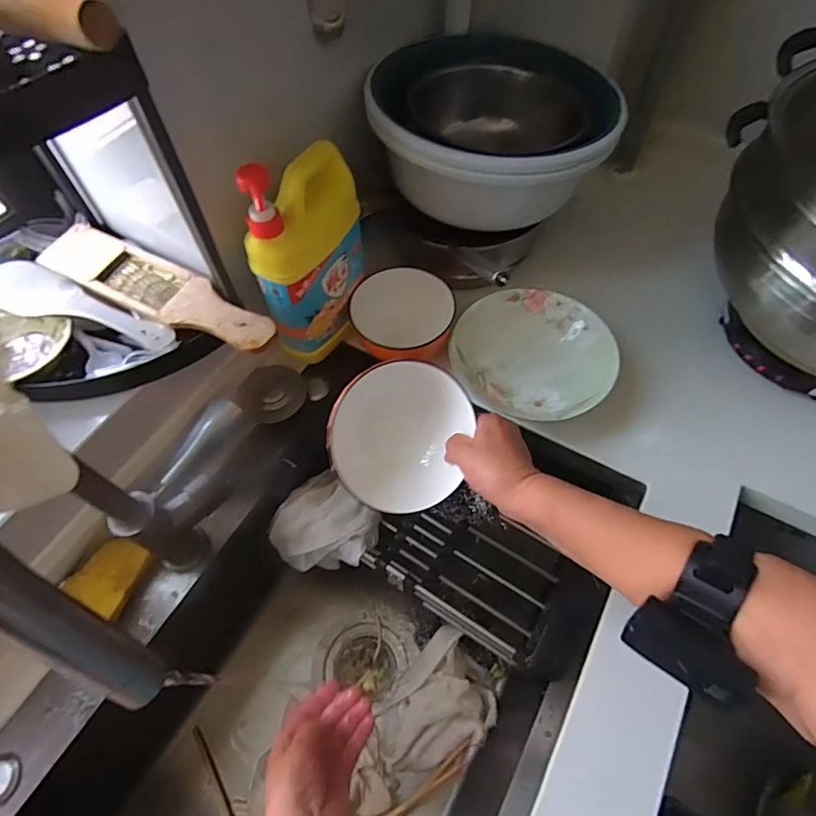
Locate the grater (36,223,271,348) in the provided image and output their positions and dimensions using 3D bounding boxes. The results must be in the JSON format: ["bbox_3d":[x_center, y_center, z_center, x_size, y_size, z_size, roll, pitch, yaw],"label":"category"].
[{"bbox_3d":[-0.272,-0.128,0.526,0.287,0.018,0.066,25,63,15],"label":"grater"}]

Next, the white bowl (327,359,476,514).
[{"bbox_3d":[-0.003,0.025,0.453,0.132,0.063,0.137,0,91,-2],"label":"white bowl"}]

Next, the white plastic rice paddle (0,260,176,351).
[{"bbox_3d":[-0.348,-0.103,0.499,0.211,0.019,0.063,24,62,15],"label":"white plastic rice paddle"}]

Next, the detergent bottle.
[{"bbox_3d":[-0.110,-0.174,0.563,0.058,0.253,0.142,22,62,14],"label":"detergent bottle"}]

